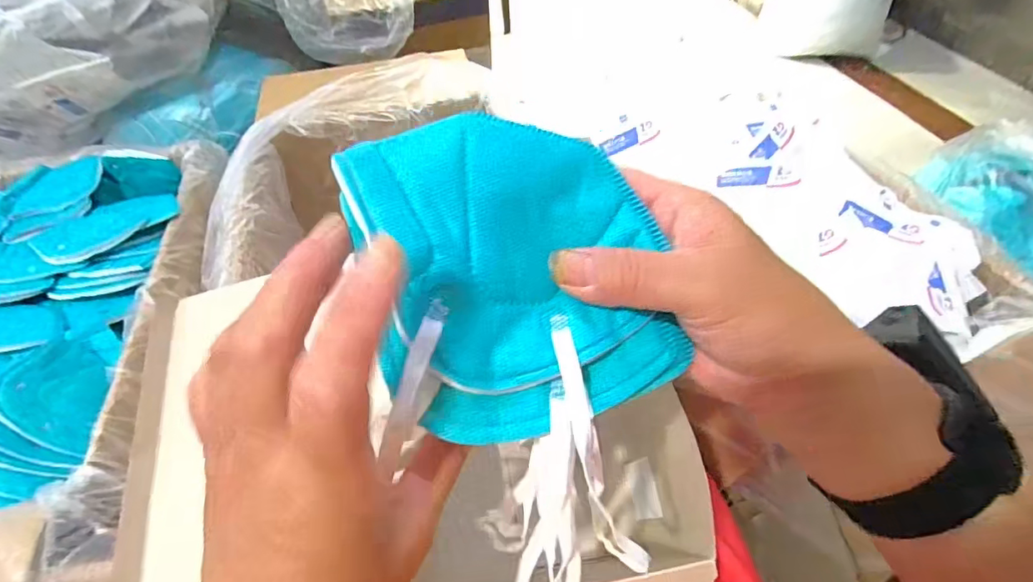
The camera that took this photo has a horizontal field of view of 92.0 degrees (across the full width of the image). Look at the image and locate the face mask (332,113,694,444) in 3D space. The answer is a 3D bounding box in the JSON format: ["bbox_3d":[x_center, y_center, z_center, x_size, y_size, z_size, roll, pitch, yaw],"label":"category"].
[{"bbox_3d":[0.001,-0.008,0.195,0.117,0.020,0.121,-14,92,-26],"label":"face mask"}]

